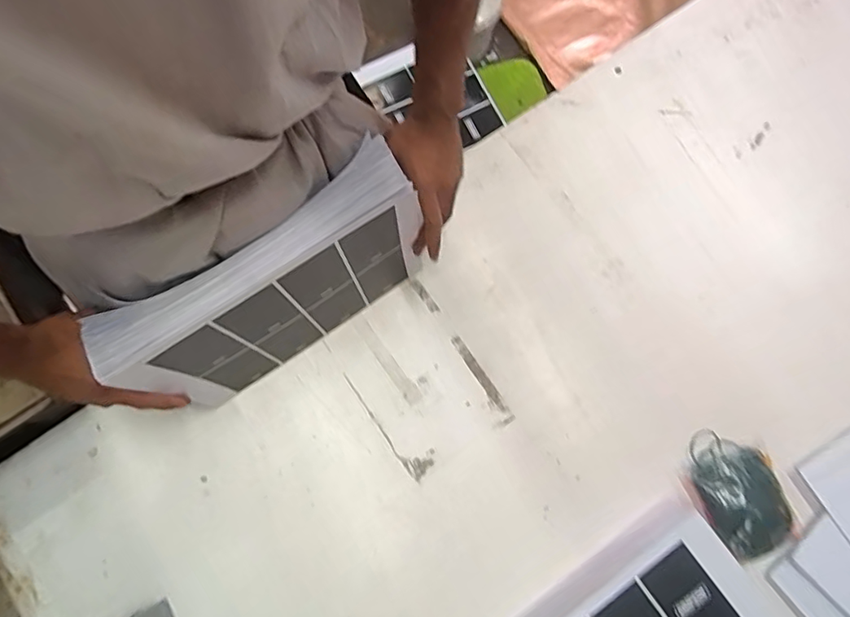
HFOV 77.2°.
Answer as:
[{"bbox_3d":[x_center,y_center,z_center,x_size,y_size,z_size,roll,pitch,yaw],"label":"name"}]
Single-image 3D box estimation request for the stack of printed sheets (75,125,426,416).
[{"bbox_3d":[-0.153,-0.017,0.583,0.312,0.236,0.069,-36,80,-7],"label":"stack of printed sheets"}]

